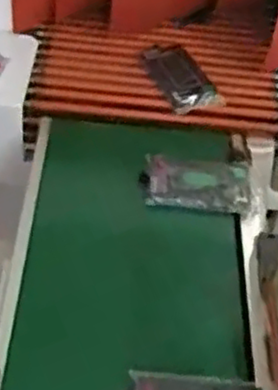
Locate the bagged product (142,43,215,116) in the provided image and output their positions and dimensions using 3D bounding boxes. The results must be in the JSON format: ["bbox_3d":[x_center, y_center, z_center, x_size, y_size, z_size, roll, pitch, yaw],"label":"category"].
[{"bbox_3d":[0.066,-0.191,1.206,0.080,0.017,0.153,-25,59,-9],"label":"bagged product"}]

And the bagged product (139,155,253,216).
[{"bbox_3d":[0.079,-0.014,1.012,0.149,0.022,0.092,8,44,2],"label":"bagged product"}]

